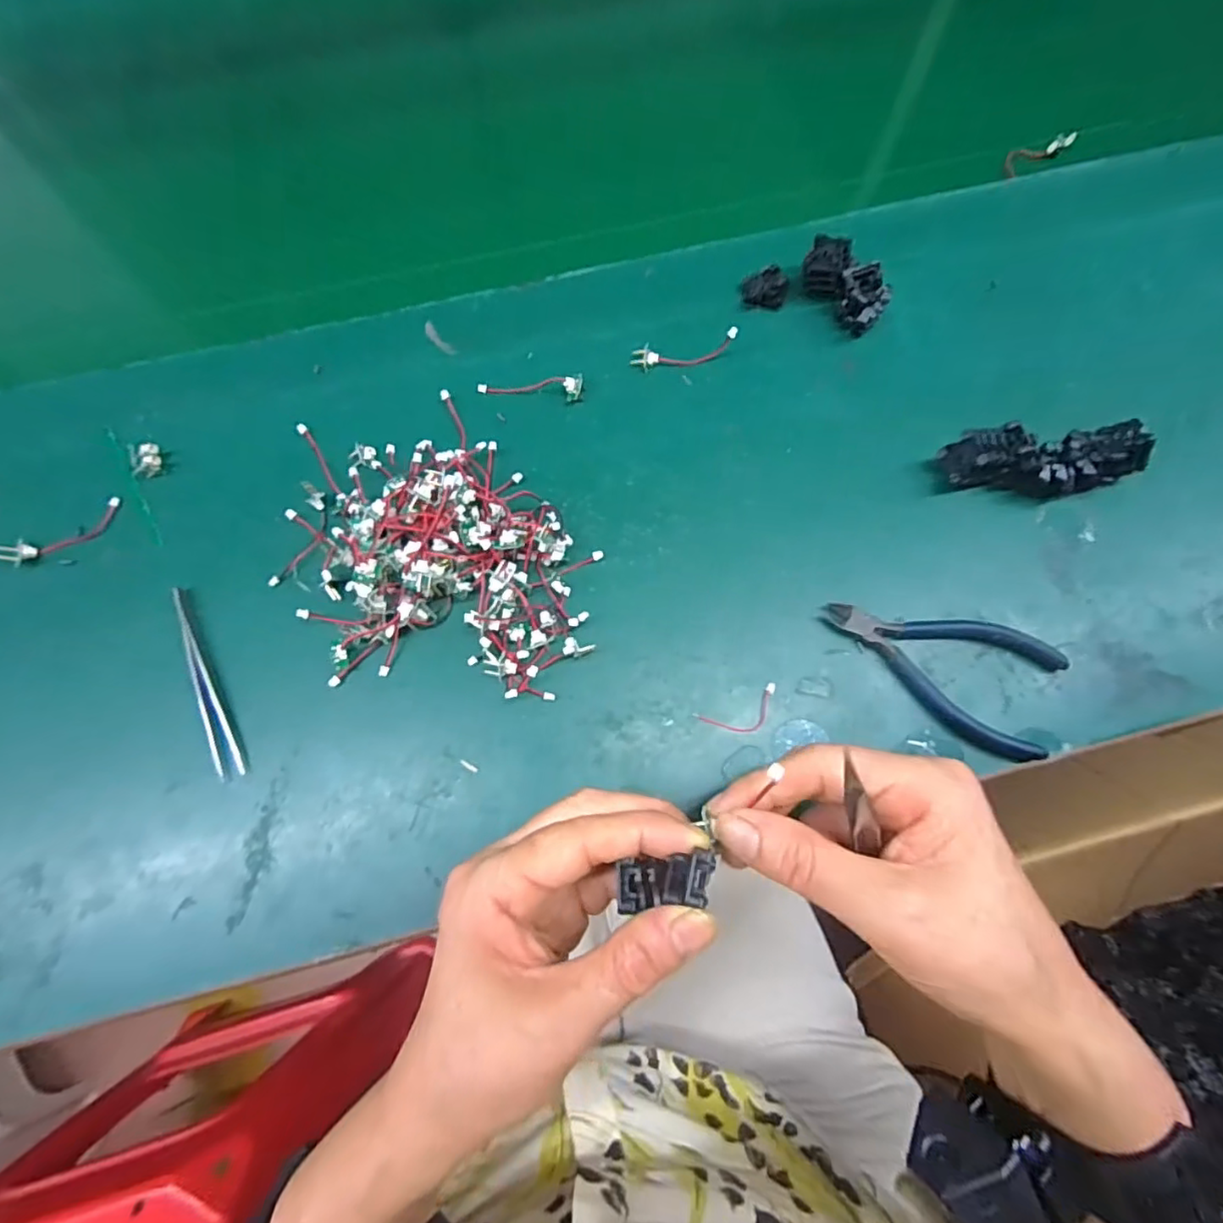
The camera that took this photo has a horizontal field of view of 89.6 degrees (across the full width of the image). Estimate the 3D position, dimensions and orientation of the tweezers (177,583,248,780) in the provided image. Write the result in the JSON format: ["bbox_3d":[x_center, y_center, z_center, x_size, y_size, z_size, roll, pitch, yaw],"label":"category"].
[{"bbox_3d":[-0.208,0.035,0.313,0.012,0.008,0.103,-24,75,-6],"label":"tweezers"}]

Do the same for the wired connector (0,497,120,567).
[{"bbox_3d":[-0.294,-0.041,0.328,0.064,0.005,0.016,-28,76,-7],"label":"wired connector"}]

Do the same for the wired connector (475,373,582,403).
[{"bbox_3d":[-0.048,-0.132,0.361,0.061,0.012,0.012,5,74,2],"label":"wired connector"}]

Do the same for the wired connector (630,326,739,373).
[{"bbox_3d":[0.042,-0.156,0.362,0.061,0.018,0.015,-3,74,0],"label":"wired connector"}]

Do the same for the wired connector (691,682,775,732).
[{"bbox_3d":[0.065,0.052,0.310,0.044,0.004,0.019,-21,75,-5],"label":"wired connector"}]

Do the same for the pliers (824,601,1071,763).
[{"bbox_3d":[0.170,0.022,0.315,0.119,0.011,0.060,33,77,9],"label":"pliers"}]

